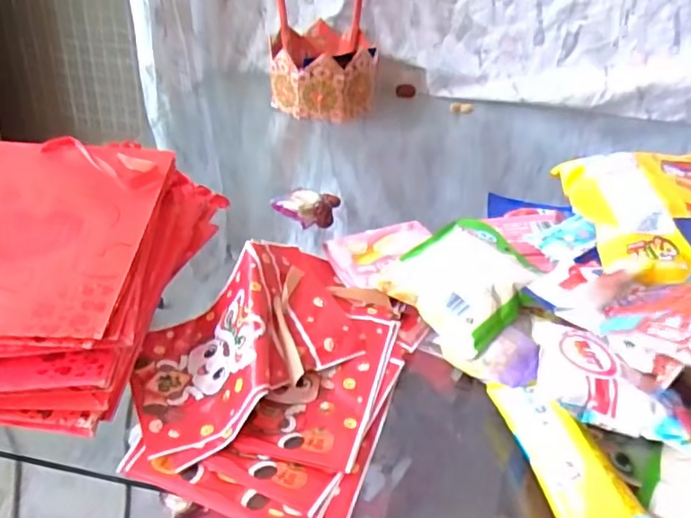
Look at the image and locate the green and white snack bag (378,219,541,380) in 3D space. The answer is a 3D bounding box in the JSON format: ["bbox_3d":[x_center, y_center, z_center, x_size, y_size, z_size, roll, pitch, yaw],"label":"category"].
[{"bbox_3d":[0.120,0.020,0.573,0.153,0.030,0.121,-30,48,-35],"label":"green and white snack bag"}]

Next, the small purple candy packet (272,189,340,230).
[{"bbox_3d":[-0.047,-0.065,0.702,0.071,0.024,0.061,8,38,7],"label":"small purple candy packet"}]

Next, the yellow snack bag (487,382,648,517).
[{"bbox_3d":[0.155,0.139,0.416,0.054,0.032,0.148,-7,39,-13],"label":"yellow snack bag"}]

